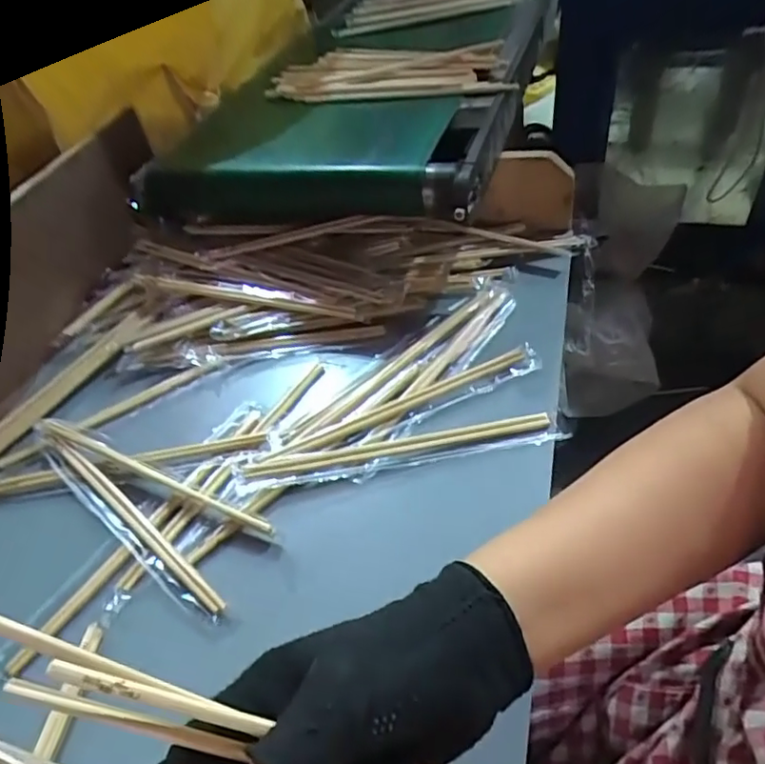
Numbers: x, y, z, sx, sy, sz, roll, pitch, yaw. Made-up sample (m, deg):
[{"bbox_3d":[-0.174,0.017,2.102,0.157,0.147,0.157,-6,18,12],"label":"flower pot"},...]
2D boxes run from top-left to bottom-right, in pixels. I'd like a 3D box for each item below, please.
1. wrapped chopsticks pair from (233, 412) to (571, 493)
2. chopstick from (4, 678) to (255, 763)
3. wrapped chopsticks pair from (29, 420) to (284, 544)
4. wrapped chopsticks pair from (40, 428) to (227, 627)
[{"bbox_3d":[0.014,0.054,0.451,0.253,0.014,0.032,-9,53,-1],"label":"wrapped chopsticks pair"},{"bbox_3d":[-0.022,0.153,0.229,0.240,0.007,0.007,23,54,-12],"label":"chopstick"},{"bbox_3d":[-0.187,0.071,0.461,0.246,0.013,0.015,19,57,19],"label":"wrapped chopsticks pair"},{"bbox_3d":[-0.202,0.098,0.441,0.245,0.012,0.028,32,62,26],"label":"wrapped chopsticks pair"}]

